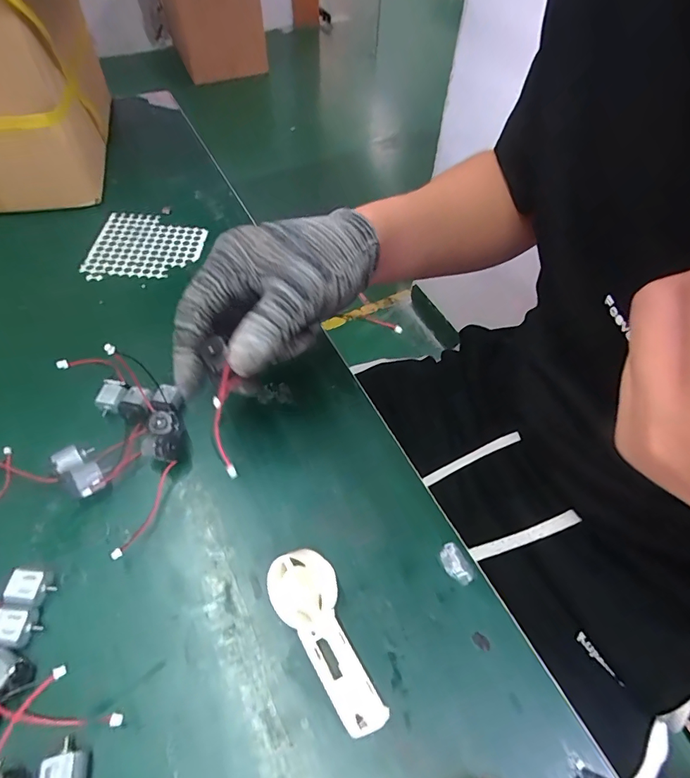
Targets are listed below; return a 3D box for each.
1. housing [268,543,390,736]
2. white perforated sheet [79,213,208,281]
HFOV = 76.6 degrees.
[{"bbox_3d":[-0.011,0.136,0.241,0.034,0.028,0.093,-24,61,-20],"label":"housing"},{"bbox_3d":[-0.195,-0.142,0.432,0.104,0.006,0.089,3,55,-3],"label":"white perforated sheet"}]

